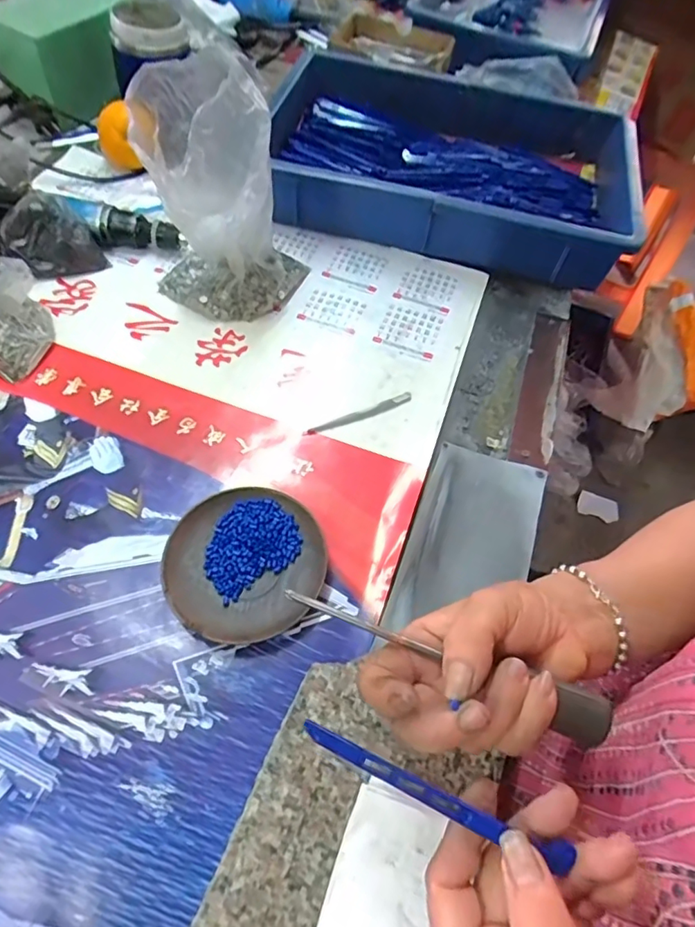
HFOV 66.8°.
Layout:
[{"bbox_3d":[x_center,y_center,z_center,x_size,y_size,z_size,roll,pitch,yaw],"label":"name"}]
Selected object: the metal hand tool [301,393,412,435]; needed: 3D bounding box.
[{"bbox_3d":[0.011,-0.045,0.474,0.106,0.004,0.011,-20,63,-18],"label":"metal hand tool"}]

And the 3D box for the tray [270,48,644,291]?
[{"bbox_3d":[0.129,-0.379,0.645,0.421,0.079,0.339,12,58,0],"label":"tray"}]

